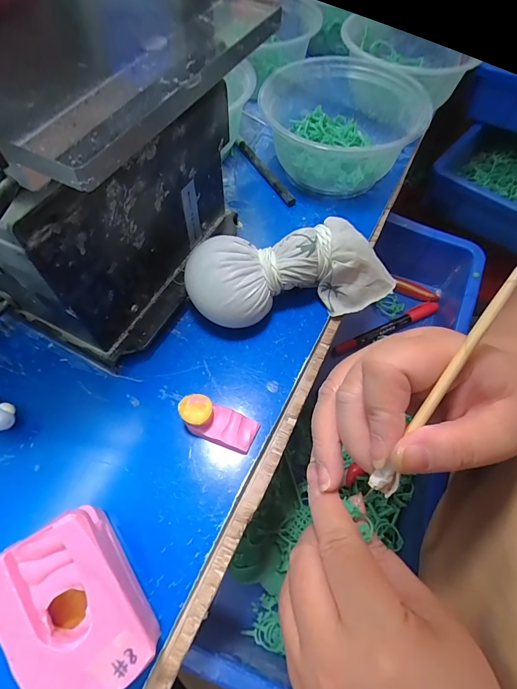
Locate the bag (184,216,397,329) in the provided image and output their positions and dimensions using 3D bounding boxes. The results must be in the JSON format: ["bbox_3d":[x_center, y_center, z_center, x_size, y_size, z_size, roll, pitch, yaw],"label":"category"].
[{"bbox_3d":[0.028,-0.049,0.253,0.148,0.048,0.055,-11,62,-8],"label":"bag"}]

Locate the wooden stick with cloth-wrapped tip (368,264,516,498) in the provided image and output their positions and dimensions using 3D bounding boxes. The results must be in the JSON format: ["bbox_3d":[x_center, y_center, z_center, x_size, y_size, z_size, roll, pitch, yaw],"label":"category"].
[{"bbox_3d":[0.075,0.017,0.147,0.009,0.004,0.104,29,103,13],"label":"wooden stick with cloth-wrapped tip"}]

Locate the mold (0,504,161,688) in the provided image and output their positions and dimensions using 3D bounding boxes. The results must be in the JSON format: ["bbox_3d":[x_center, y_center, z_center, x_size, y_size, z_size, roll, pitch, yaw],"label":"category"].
[{"bbox_3d":[-0.077,0.114,0.160,0.049,0.053,0.069,-31,67,-17],"label":"mold"}]

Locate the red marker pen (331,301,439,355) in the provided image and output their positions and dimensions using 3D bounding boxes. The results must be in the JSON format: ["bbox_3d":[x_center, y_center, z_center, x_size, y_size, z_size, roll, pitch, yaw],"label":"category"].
[{"bbox_3d":[0.146,-0.020,0.418,0.140,0.010,0.014,-22,64,-13],"label":"red marker pen"}]

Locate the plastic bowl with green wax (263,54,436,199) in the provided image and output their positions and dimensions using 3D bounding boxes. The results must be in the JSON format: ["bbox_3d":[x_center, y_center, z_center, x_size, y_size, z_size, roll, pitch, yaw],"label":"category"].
[{"bbox_3d":[0.070,-0.187,0.321,0.129,0.067,0.135,1,61,-1],"label":"plastic bowl with green wax"}]

